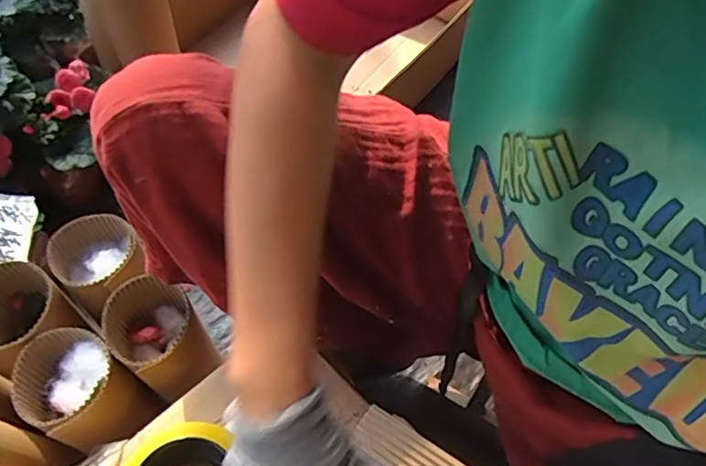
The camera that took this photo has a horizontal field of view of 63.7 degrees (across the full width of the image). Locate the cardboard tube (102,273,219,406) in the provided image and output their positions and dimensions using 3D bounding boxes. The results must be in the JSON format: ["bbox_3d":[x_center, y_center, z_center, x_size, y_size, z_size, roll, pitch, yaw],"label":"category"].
[{"bbox_3d":[-0.192,0.107,0.570,0.079,0.085,0.099,-27,60,-17],"label":"cardboard tube"}]

